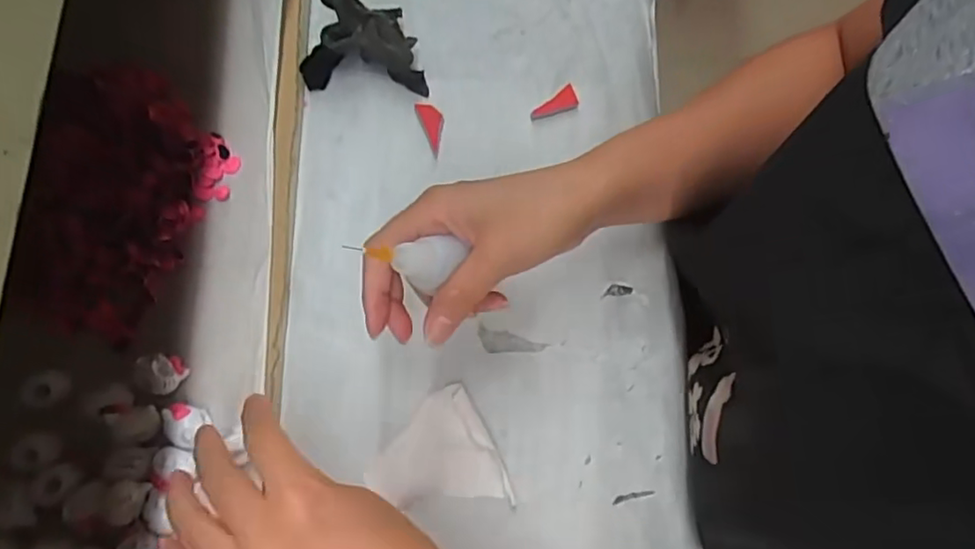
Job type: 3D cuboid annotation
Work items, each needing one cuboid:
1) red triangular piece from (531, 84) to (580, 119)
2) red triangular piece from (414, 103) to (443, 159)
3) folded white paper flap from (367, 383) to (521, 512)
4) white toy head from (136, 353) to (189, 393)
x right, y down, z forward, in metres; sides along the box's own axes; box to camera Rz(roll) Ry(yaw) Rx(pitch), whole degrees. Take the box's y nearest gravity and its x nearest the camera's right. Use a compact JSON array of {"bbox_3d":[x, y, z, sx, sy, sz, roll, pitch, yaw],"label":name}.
[{"bbox_3d":[0.043,-0.113,0.410,0.033,0.008,0.016,-21,73,-7],"label":"red triangular piece"},{"bbox_3d":[-0.035,-0.098,0.409,0.015,0.005,0.040,-21,73,-6],"label":"red triangular piece"},{"bbox_3d":[-0.029,0.105,0.343,0.067,0.010,0.068,-27,74,-8],"label":"folded white paper flap"},{"bbox_3d":[-0.184,0.055,0.349,0.022,0.015,0.022,0,72,0],"label":"white toy head"}]

